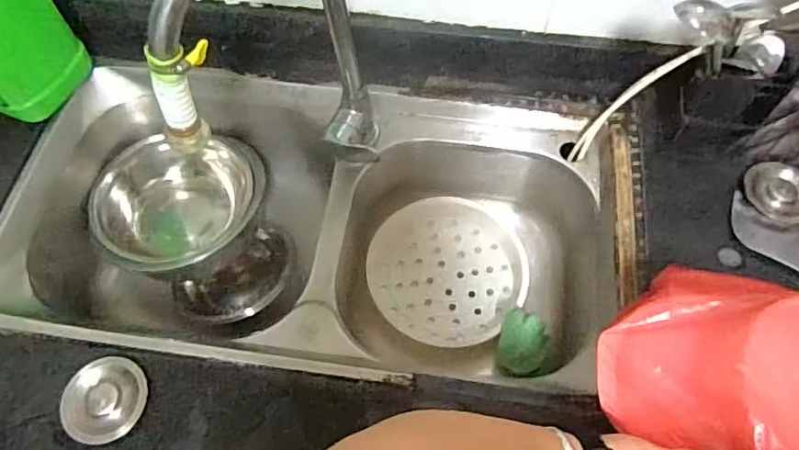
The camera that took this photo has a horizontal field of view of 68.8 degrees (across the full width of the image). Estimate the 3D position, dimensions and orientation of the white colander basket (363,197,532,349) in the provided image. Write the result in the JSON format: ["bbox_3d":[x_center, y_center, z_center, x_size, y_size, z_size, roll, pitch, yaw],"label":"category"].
[{"bbox_3d":[0.067,0.060,0.831,0.210,0.043,0.217,-16,64,-7],"label":"white colander basket"}]

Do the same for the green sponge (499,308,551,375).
[{"bbox_3d":[0.161,0.150,0.741,0.063,0.054,0.064,13,64,7],"label":"green sponge"}]

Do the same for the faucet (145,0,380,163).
[{"bbox_3d":[-0.131,-0.148,0.591,0.216,0.348,0.074,-30,67,-14],"label":"faucet"}]

